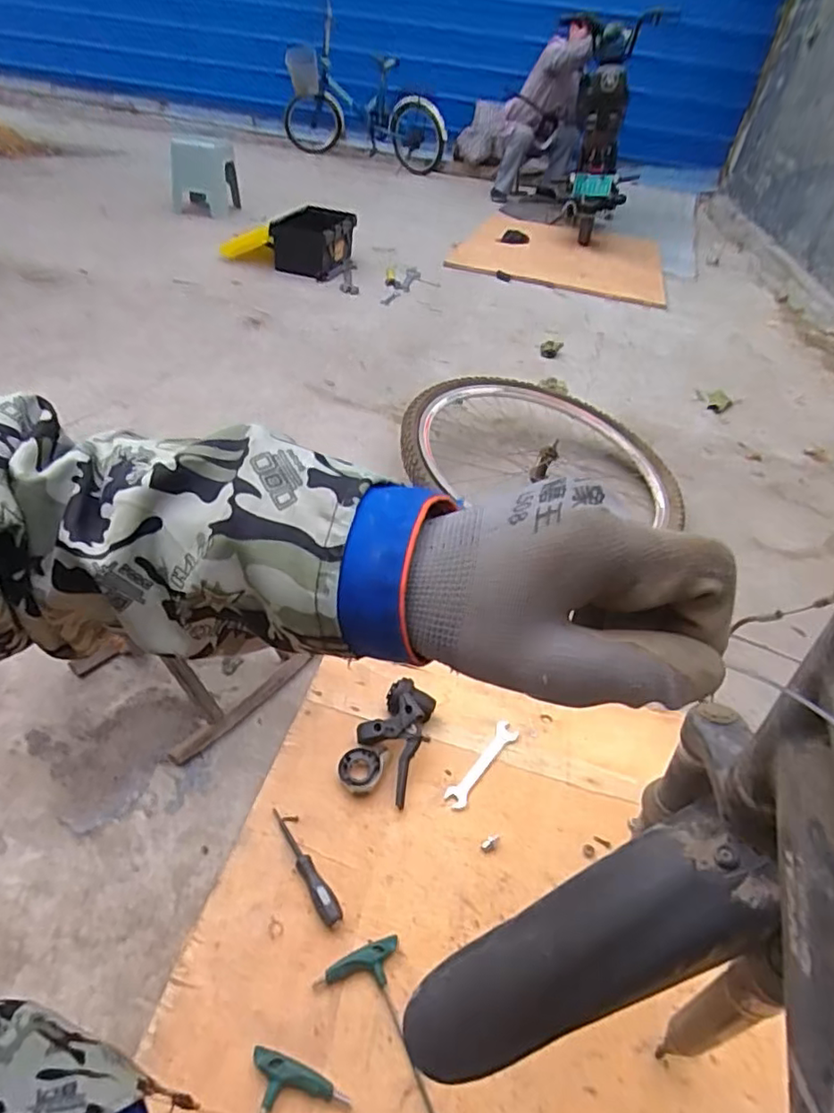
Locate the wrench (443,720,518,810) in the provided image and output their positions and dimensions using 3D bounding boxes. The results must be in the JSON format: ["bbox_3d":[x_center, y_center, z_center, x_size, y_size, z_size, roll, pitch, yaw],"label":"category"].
[{"bbox_3d":[0.086,0.273,0.789,0.029,0.006,0.149,30,45,24],"label":"wrench"}]

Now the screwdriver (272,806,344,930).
[{"bbox_3d":[-0.126,0.337,0.658,0.021,0.018,0.144,-24,50,-31],"label":"screwdriver"}]

